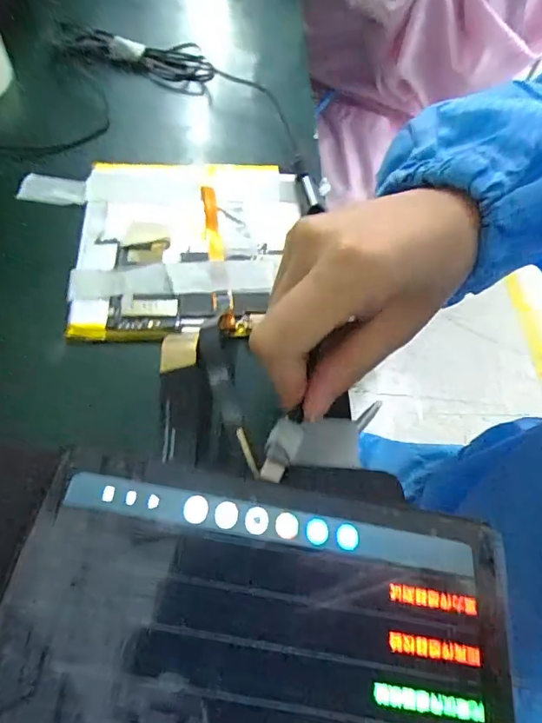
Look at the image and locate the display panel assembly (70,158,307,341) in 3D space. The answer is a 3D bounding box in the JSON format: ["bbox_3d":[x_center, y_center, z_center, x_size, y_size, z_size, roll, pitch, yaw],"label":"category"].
[{"bbox_3d":[-0.042,-0.066,0.258,0.115,0.011,0.122,-2,59,-7],"label":"display panel assembly"}]

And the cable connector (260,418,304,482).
[{"bbox_3d":[0.004,0.032,0.176,0.011,0.004,0.023,19,68,13],"label":"cable connector"}]

